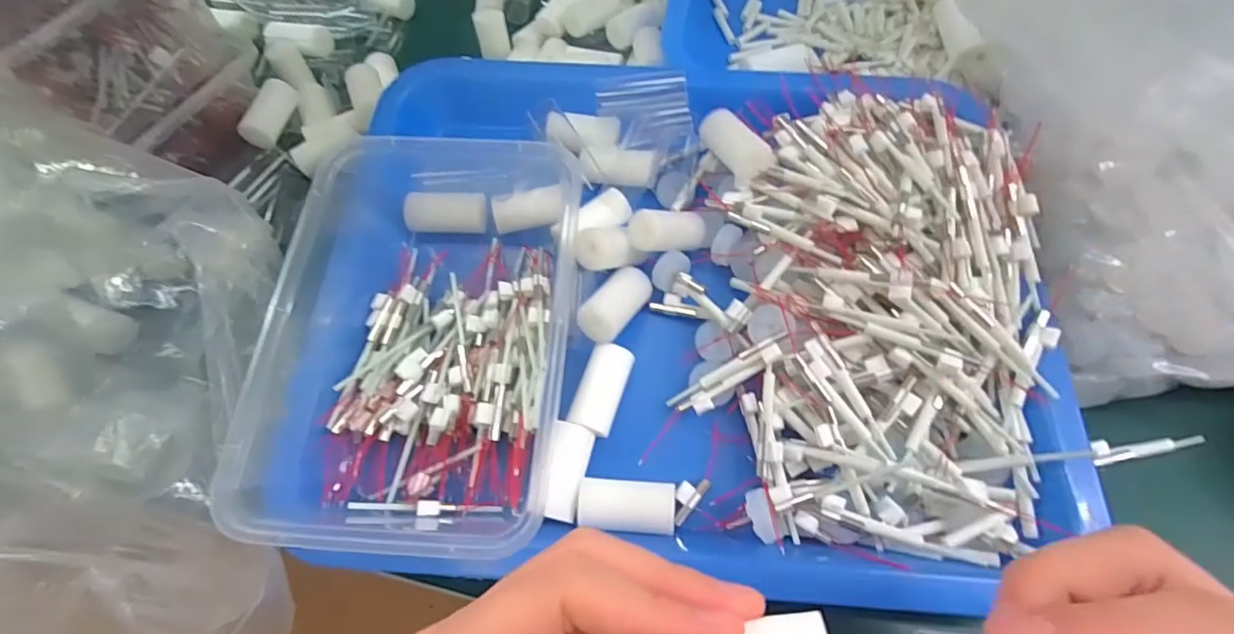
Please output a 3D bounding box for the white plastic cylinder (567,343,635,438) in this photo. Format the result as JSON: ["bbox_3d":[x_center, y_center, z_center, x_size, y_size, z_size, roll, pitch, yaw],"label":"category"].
[{"bbox_3d":[-0.007,0.032,0.250,0.019,0.015,0.039,19,62,12],"label":"white plastic cylinder"}]

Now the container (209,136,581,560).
[{"bbox_3d":[-0.082,-0.009,0.245,0.120,0.048,0.210,4,60,4],"label":"container"}]

